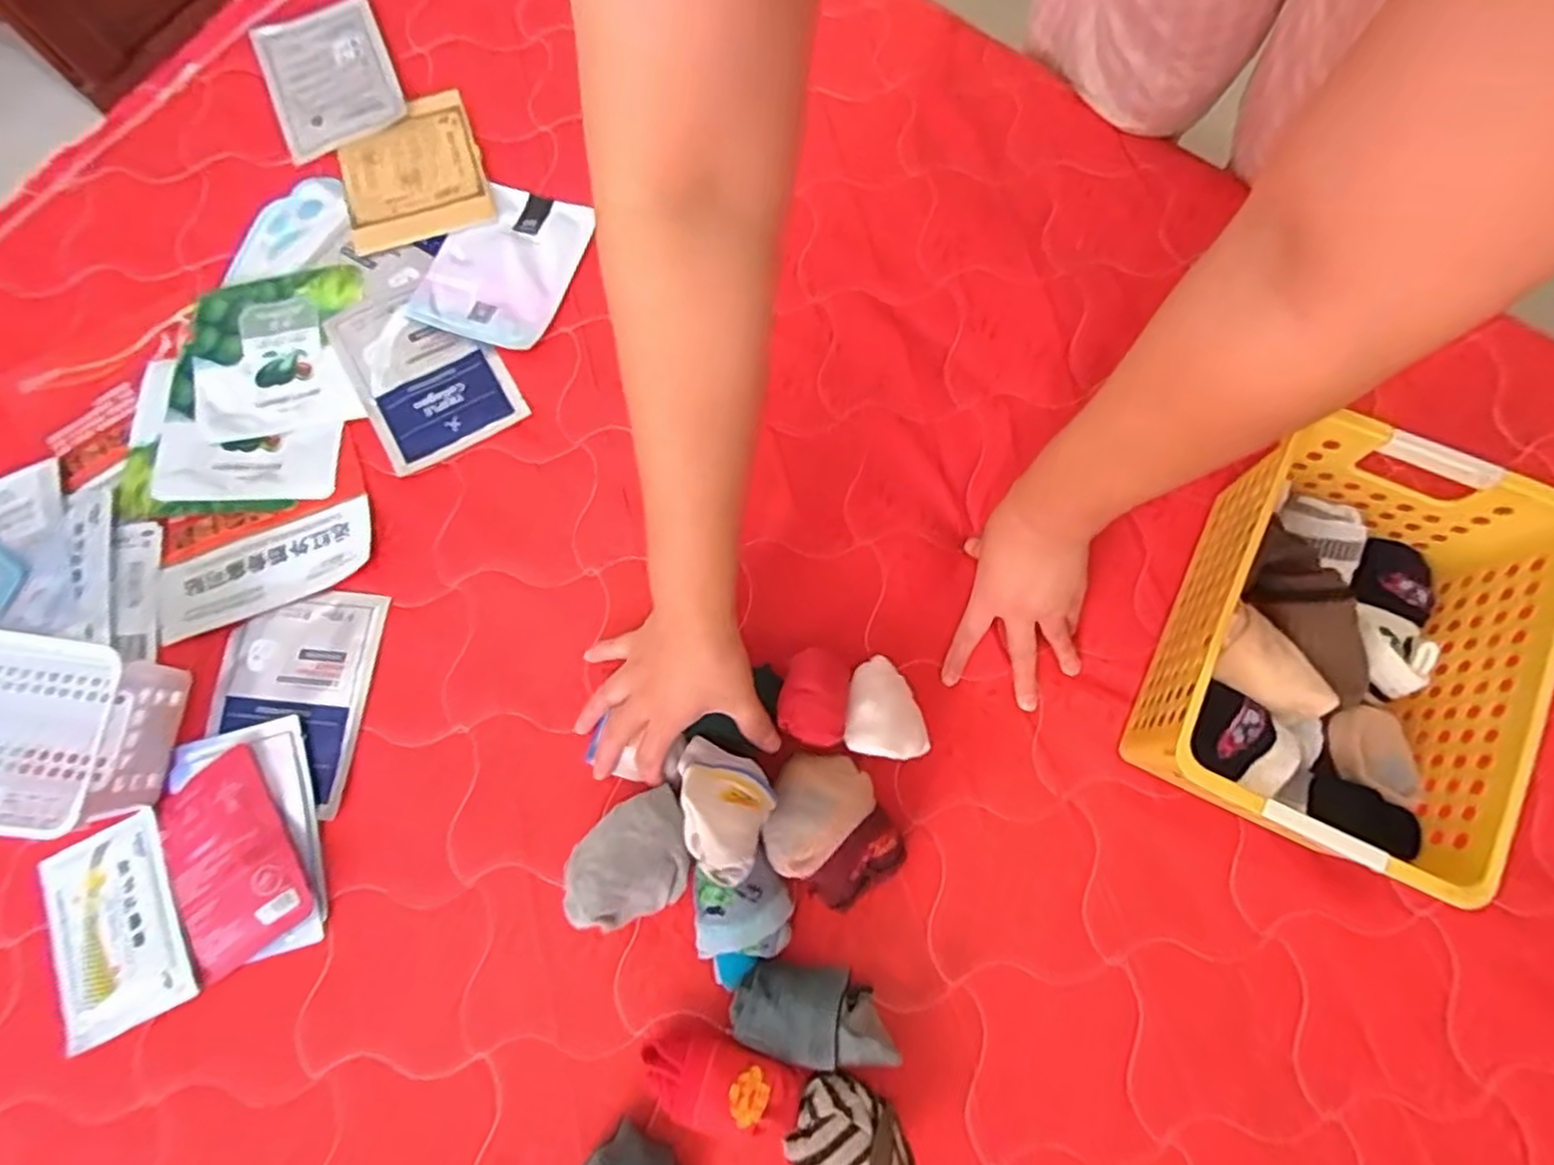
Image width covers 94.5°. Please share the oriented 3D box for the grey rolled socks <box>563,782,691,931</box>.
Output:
[{"bbox_3d":[-0.102,0.192,0.492,0.081,0.055,0.073,-28,77,-5],"label":"grey rolled socks"}]

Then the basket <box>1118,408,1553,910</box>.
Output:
[{"bbox_3d":[0.375,0.045,0.493,0.174,0.125,0.265,27,78,7],"label":"basket"}]

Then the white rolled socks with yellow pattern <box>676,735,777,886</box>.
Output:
[{"bbox_3d":[-0.041,0.146,0.467,0.071,0.045,0.070,23,78,7],"label":"white rolled socks with yellow pattern"}]

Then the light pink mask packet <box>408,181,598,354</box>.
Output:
[{"bbox_3d":[-0.242,-0.284,0.639,0.118,0.013,0.154,18,77,5],"label":"light pink mask packet"}]

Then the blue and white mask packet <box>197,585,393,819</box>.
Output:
[{"bbox_3d":[-0.373,0.084,0.550,0.118,0.005,0.161,5,76,3],"label":"blue and white mask packet"}]

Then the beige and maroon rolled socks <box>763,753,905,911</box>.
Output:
[{"bbox_3d":[0.036,0.172,0.503,0.086,0.048,0.102,-28,77,-5],"label":"beige and maroon rolled socks"}]

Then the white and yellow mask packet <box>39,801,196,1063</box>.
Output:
[{"bbox_3d":[-0.474,0.247,0.512,0.093,0.009,0.138,-26,77,-5],"label":"white and yellow mask packet"}]

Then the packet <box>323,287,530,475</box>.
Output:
[{"bbox_3d":[-0.301,-0.181,0.619,0.116,0.013,0.154,-29,82,-10],"label":"packet"}]

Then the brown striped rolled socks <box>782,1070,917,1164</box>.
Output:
[{"bbox_3d":[0.052,0.347,0.452,0.081,0.052,0.056,27,78,7],"label":"brown striped rolled socks"}]

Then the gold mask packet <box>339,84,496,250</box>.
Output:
[{"bbox_3d":[-0.339,-0.380,0.662,0.127,0.007,0.152,-19,77,-3],"label":"gold mask packet"}]

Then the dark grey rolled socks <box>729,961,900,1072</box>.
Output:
[{"bbox_3d":[0.025,0.282,0.471,0.108,0.044,0.056,3,76,2],"label":"dark grey rolled socks"}]

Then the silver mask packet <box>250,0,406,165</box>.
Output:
[{"bbox_3d":[-0.435,-0.496,0.694,0.118,0.010,0.173,-25,77,-5],"label":"silver mask packet"}]

